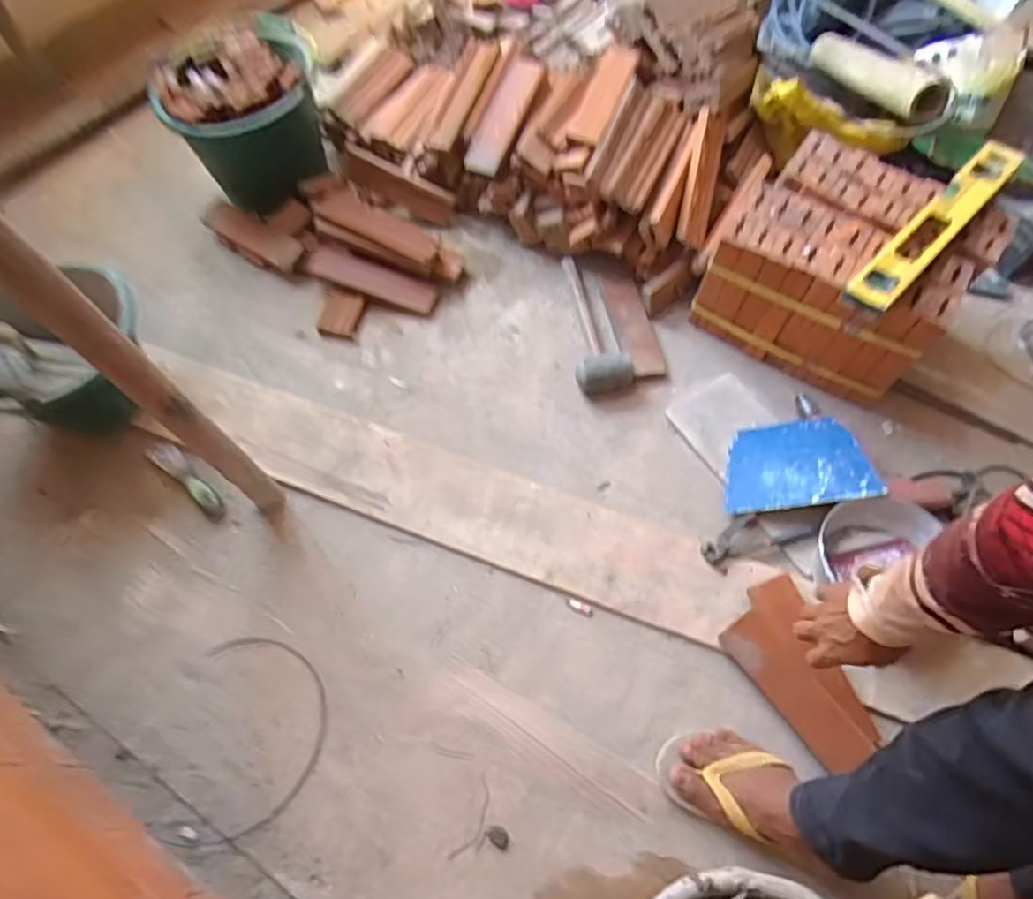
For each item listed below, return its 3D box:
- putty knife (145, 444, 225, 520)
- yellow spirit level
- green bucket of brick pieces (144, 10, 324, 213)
[{"bbox_3d":[-0.527,0.044,1.000,0.179,0.022,0.040,37,69,17],"label":"putty knife"},{"bbox_3d":[0.629,-0.340,0.931,0.065,0.039,0.440,42,69,19],"label":"yellow spirit level"},{"bbox_3d":[-0.507,-0.622,1.233,0.295,0.263,0.237,-24,65,-12],"label":"green bucket of brick pieces"}]

